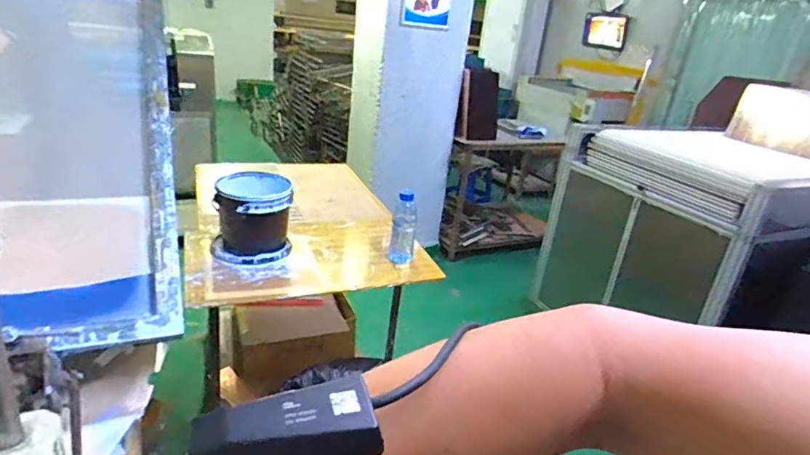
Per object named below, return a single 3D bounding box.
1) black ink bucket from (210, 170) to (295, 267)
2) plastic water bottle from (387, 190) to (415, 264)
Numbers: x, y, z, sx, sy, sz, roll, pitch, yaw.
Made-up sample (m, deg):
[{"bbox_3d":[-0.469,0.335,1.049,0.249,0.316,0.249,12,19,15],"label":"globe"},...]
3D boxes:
[{"bbox_3d":[-0.418,-0.021,1.375,0.208,0.205,0.202,0,24,-17],"label":"black ink bucket"},{"bbox_3d":[-0.003,0.014,1.415,0.073,0.220,0.066,6,23,-4],"label":"plastic water bottle"}]

